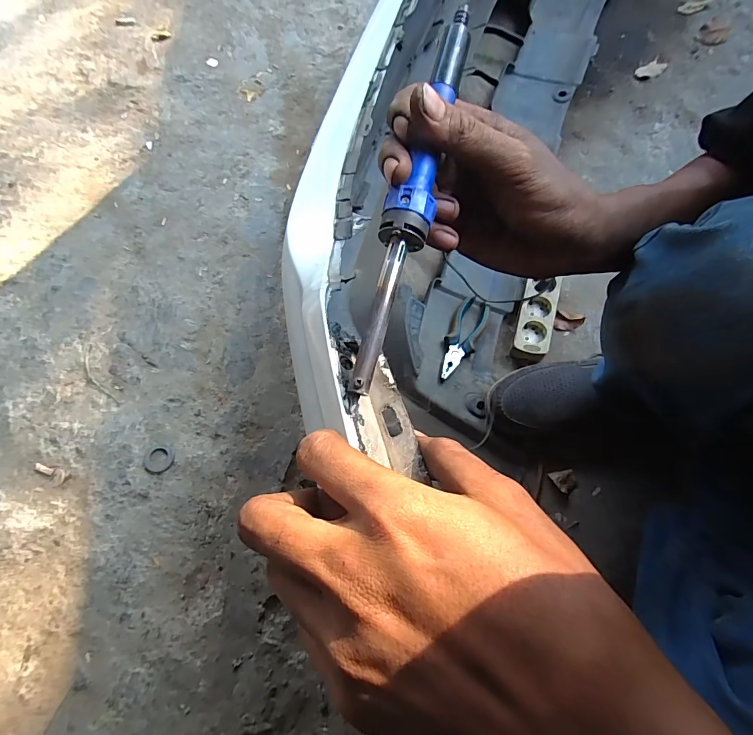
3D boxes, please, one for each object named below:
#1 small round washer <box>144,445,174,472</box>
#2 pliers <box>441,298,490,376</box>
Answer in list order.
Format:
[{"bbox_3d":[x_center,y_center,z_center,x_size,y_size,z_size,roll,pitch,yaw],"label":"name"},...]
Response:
[{"bbox_3d":[-0.345,0.144,0.636,0.044,0.004,0.041,0,75,0],"label":"small round washer"},{"bbox_3d":[0.141,-0.048,0.660,0.050,0.027,0.147,23,76,6],"label":"pliers"}]

